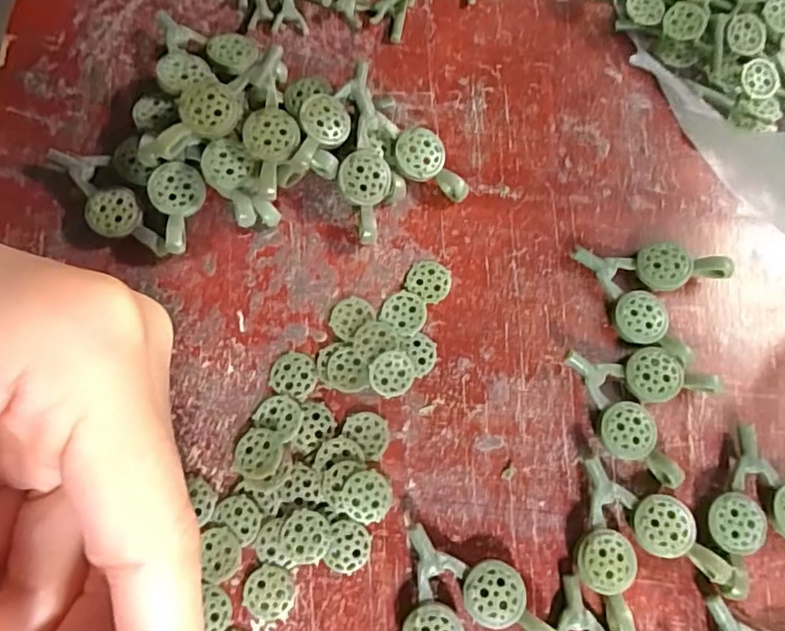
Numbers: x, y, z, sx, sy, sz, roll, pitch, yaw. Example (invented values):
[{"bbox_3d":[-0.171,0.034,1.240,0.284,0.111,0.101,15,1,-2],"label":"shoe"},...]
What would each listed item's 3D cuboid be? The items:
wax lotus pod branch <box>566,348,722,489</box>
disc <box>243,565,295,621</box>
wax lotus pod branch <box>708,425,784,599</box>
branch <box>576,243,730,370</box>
[{"bbox_3d":[0.060,0.020,0.144,0.037,0.008,0.029,32,76,6],"label":"wax lotus pod branch"},{"bbox_3d":[-0.028,0.063,0.129,0.011,0.004,0.012,0,75,-2],"label":"disc"},{"bbox_3d":[0.090,0.047,0.139,0.030,0.006,0.037,-10,76,-5],"label":"wax lotus pod branch"},{"bbox_3d":[0.066,-0.007,0.151,0.037,0.010,0.028,21,76,4],"label":"branch"}]

